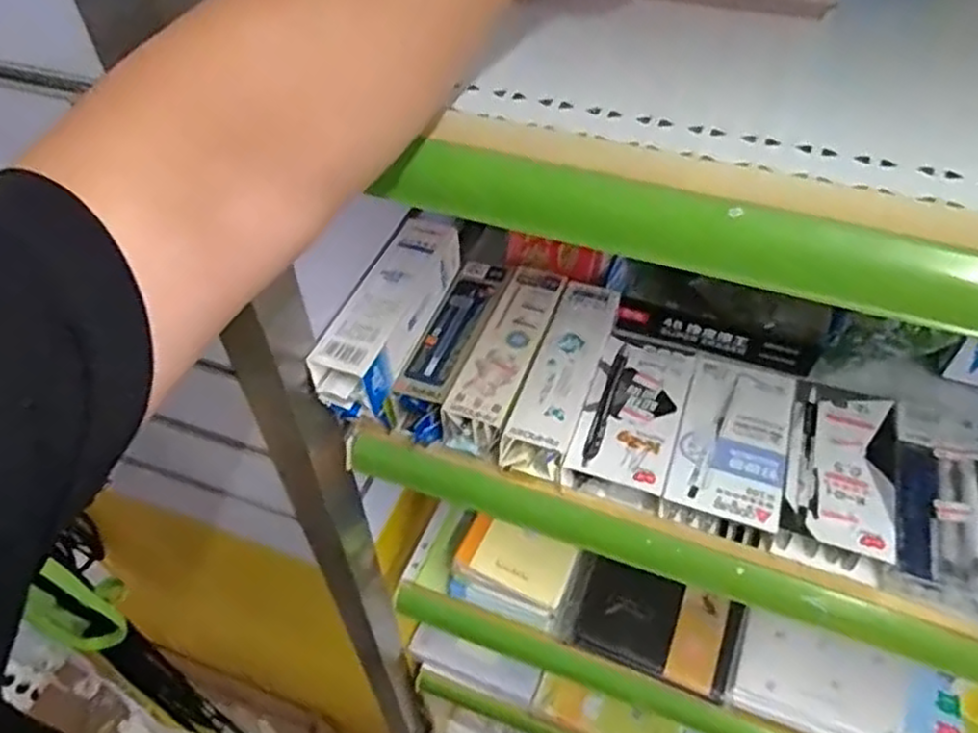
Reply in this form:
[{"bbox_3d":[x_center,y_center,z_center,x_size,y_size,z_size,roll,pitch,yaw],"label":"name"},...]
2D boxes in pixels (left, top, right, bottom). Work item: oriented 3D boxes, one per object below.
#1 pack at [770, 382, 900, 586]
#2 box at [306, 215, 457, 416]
[{"bbox_3d":[0.252,0.078,0.519,0.074,0.027,0.139,15,51,14],"label":"pack"},{"bbox_3d":[-0.075,-0.046,0.566,0.049,0.048,0.183,15,51,14],"label":"box"}]

